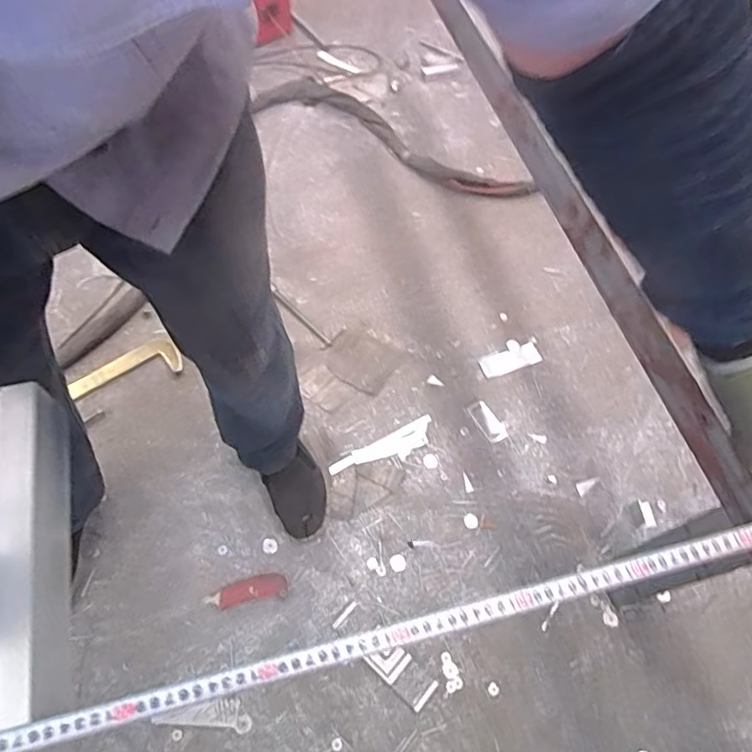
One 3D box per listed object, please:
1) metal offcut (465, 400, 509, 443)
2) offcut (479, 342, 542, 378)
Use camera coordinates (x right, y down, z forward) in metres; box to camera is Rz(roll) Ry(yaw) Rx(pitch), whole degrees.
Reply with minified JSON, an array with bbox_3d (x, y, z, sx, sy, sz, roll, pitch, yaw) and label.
[{"bbox_3d":[0.236,0.098,1.217,0.049,0.005,0.097,-29,68,-17],"label":"metal offcut"},{"bbox_3d":[0.300,-0.037,1.280,0.132,0.010,0.051,-17,65,-12],"label":"offcut"}]

